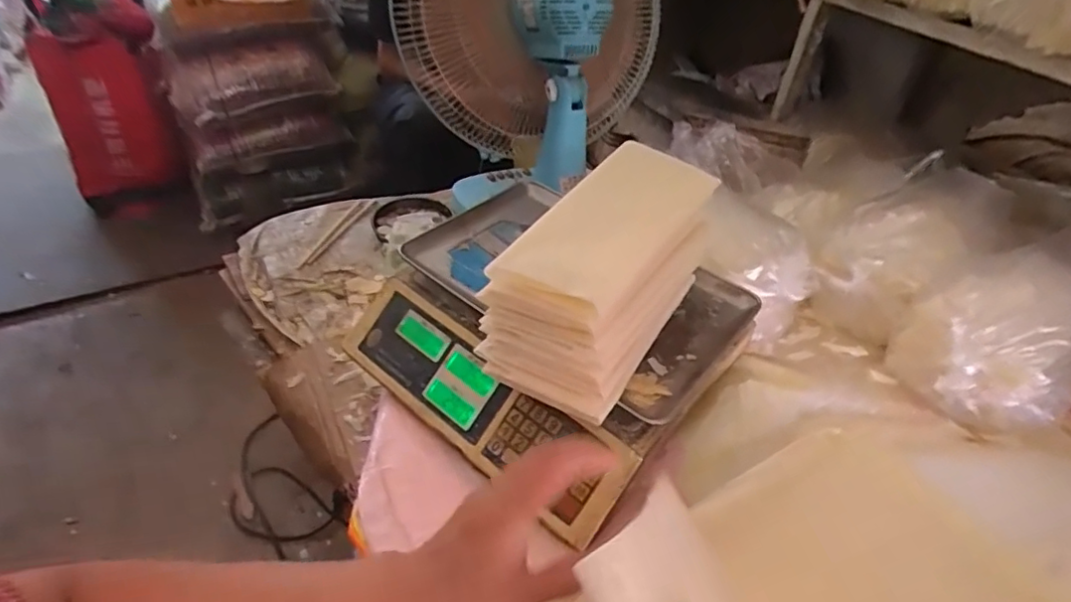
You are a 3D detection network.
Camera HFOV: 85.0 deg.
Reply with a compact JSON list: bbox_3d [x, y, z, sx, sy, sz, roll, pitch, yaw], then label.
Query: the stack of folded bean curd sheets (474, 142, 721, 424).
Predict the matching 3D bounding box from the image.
[{"bbox_3d":[0.062,-0.033,0.549,0.135,0.123,0.248,23,42,20],"label":"stack of folded bean curd sheets"}]

